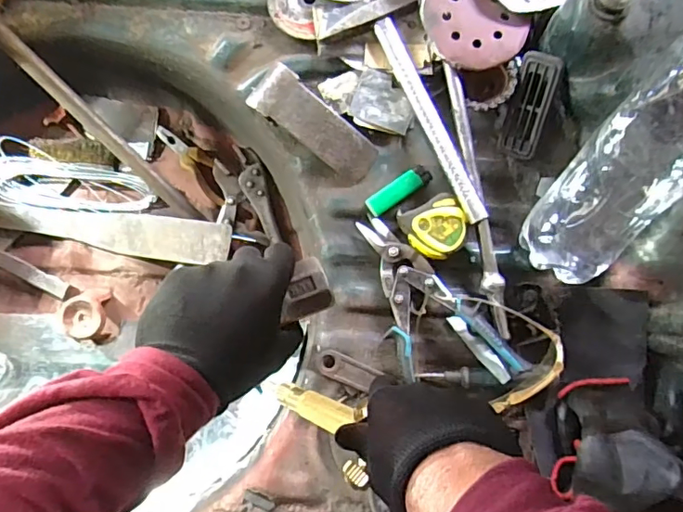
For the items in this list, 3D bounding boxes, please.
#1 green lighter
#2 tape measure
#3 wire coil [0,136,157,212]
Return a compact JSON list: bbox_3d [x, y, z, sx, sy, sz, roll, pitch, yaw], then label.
[{"bbox_3d":[0.066,-0.076,0.602,0.081,0.010,0.024,-34,88,-3],"label":"green lighter"},{"bbox_3d":[0.105,-0.032,0.582,0.061,0.036,0.063,-30,88,-3],"label":"tape measure"},{"bbox_3d":[-0.370,-0.096,0.723,0.217,0.024,0.081,15,86,-1],"label":"wire coil"}]

